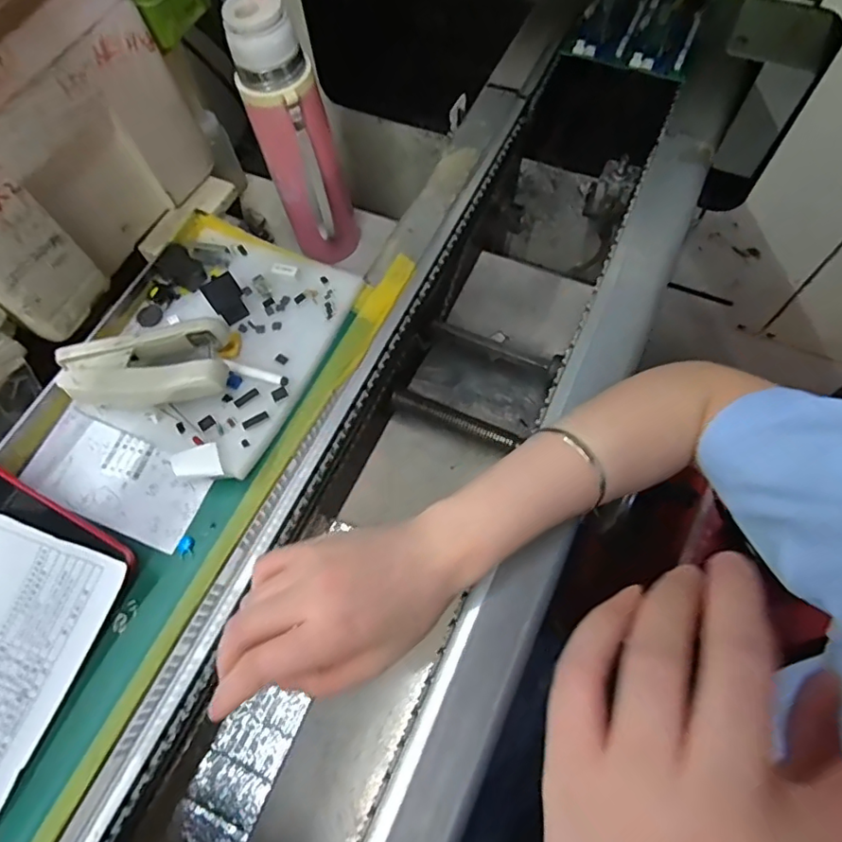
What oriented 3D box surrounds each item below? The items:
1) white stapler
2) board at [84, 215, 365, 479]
[{"bbox_3d":[-0.197,-0.036,0.397,0.113,0.032,0.054,-8,67,-1],"label":"white stapler"},{"bbox_3d":[-0.152,-0.066,0.422,0.154,0.013,0.189,21,70,10],"label":"board"}]

